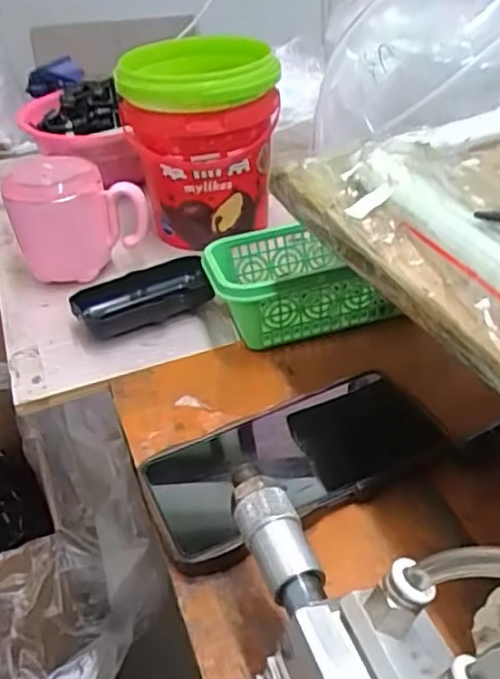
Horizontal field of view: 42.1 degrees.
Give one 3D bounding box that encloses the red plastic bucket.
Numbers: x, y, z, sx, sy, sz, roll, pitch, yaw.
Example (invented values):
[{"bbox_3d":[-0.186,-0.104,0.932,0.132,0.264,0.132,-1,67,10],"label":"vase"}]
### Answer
[{"bbox_3d":[-0.044,-0.175,0.584,0.118,0.153,0.123,-15,38,-13],"label":"red plastic bucket"}]

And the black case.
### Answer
[{"bbox_3d":[-0.083,-0.035,0.510,0.108,0.029,0.050,-20,39,-19],"label":"black case"}]

